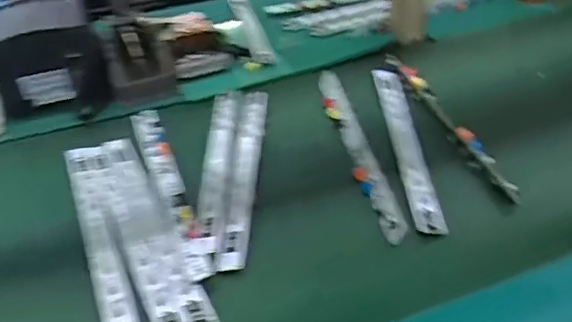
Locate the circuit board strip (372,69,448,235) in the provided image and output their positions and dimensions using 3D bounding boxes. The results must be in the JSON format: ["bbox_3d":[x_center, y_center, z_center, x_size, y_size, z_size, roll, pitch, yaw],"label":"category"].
[{"bbox_3d":[0.130,-0.025,0.619,0.030,0.014,0.292,-4,37,2],"label":"circuit board strip"}]

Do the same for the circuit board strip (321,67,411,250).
[{"bbox_3d":[0.073,-0.021,0.606,0.027,0.012,0.288,-9,38,-5],"label":"circuit board strip"}]

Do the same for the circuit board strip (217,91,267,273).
[{"bbox_3d":[-0.041,0.001,0.594,0.027,0.007,0.288,-3,38,4],"label":"circuit board strip"}]

